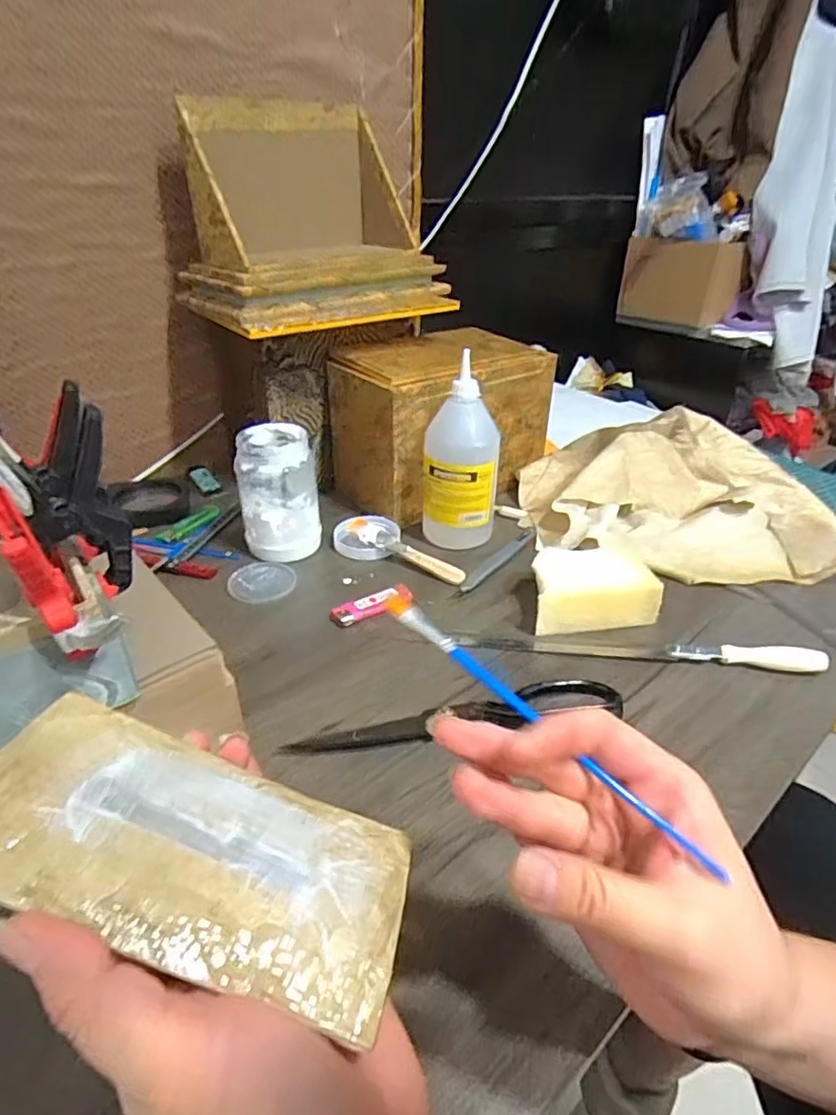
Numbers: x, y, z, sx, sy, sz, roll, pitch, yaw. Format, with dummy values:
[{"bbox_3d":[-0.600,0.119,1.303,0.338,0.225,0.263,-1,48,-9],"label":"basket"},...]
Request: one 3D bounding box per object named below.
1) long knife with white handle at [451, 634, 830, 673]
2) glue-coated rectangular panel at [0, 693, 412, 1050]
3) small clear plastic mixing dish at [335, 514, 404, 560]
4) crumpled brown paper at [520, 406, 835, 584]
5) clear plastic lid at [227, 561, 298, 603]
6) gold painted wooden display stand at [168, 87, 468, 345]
[{"bbox_3d":[0.181,0.072,0.505,0.298,0.019,0.020,5,33,5],"label":"long knife with white handle"},{"bbox_3d":[-0.070,0.092,0.194,0.137,0.005,0.068,24,28,-4],"label":"glue-coated rectangular panel"},{"bbox_3d":[-0.055,-0.023,0.645,0.071,0.025,0.064,1,33,-1],"label":"small clear plastic mixing dish"},{"bbox_3d":[0.283,-0.096,0.726,0.308,0.062,0.356,2,33,0],"label":"crumpled brown paper"},{"bbox_3d":[-0.153,0.023,0.592,0.064,0.005,0.064,1,33,-1],"label":"clear plastic lid"},{"bbox_3d":[-0.114,-0.369,0.645,0.264,0.184,0.219,-21,39,-31],"label":"gold painted wooden display stand"}]

